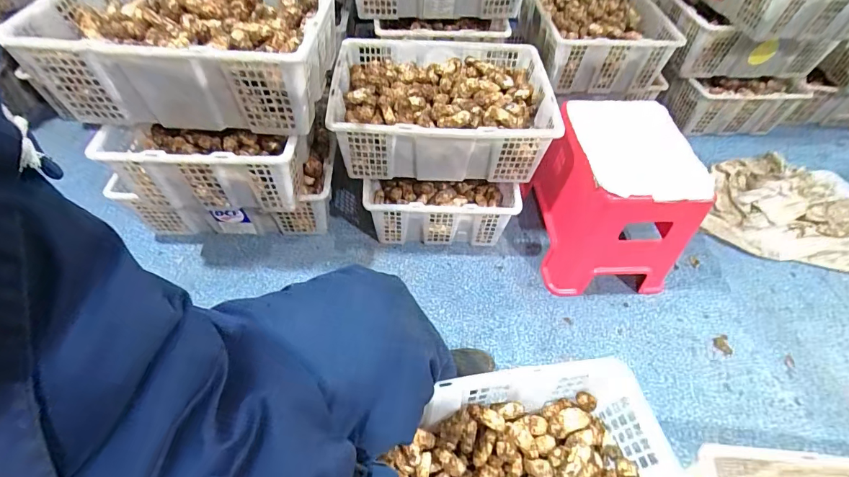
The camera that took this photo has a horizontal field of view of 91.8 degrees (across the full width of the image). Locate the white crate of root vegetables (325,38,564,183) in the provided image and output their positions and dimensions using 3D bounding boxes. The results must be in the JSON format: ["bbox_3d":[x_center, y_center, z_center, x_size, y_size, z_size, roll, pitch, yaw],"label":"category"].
[{"bbox_3d":[0.041,-0.292,0.938,0.464,0.157,0.322,0,52,-4],"label":"white crate of root vegetables"}]

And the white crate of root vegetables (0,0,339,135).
[{"bbox_3d":[-0.385,-0.350,0.745,0.420,0.148,0.311,5,52,1],"label":"white crate of root vegetables"}]

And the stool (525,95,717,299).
[{"bbox_3d":[0.404,-0.084,0.919,0.242,0.326,0.291,-3,52,-6],"label":"stool"}]

